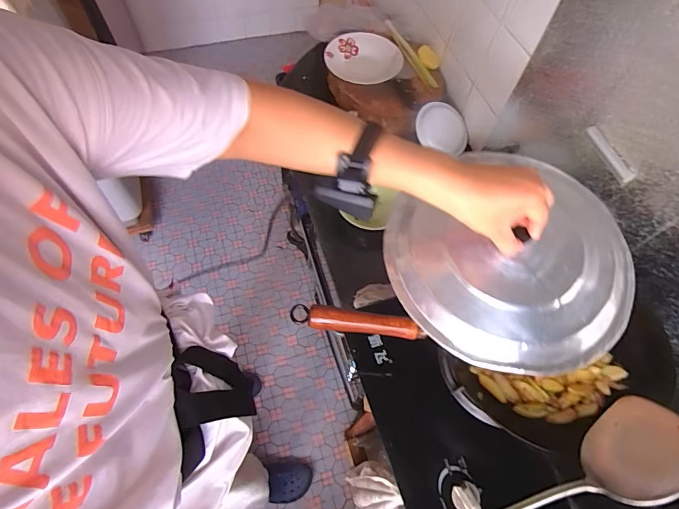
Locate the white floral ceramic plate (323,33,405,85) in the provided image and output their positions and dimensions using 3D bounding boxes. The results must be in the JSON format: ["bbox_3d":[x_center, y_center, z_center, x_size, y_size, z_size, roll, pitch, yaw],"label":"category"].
[{"bbox_3d":[0.062,-0.506,1.018,0.194,0.062,0.195,1,62,-2],"label":"white floral ceramic plate"}]

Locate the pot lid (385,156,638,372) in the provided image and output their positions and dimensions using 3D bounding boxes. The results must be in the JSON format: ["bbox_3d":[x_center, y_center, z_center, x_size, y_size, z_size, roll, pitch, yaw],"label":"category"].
[{"bbox_3d":[0.213,-0.009,0.502,0.294,0.052,0.302,1,62,-2],"label":"pot lid"}]

